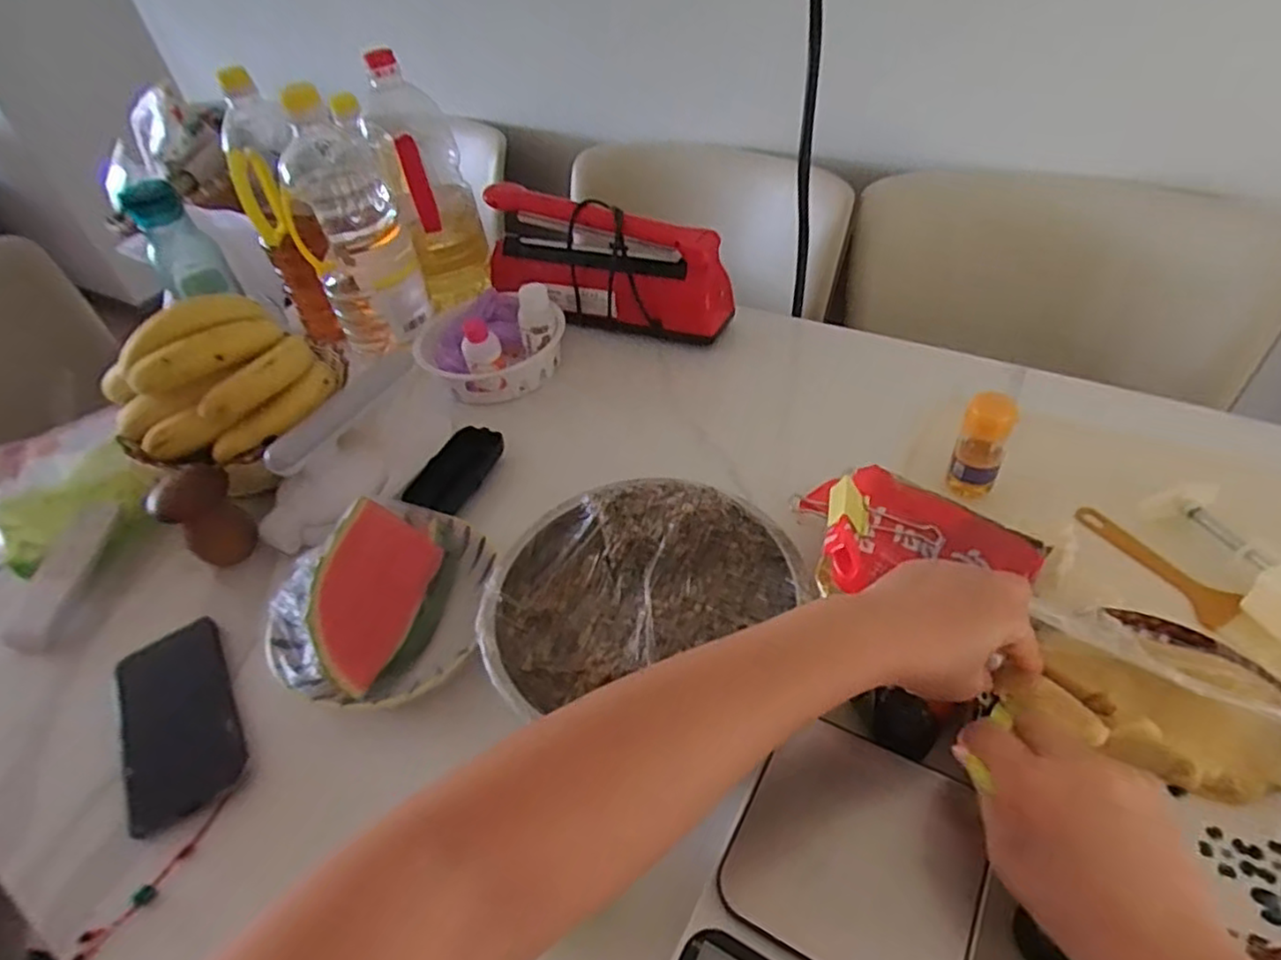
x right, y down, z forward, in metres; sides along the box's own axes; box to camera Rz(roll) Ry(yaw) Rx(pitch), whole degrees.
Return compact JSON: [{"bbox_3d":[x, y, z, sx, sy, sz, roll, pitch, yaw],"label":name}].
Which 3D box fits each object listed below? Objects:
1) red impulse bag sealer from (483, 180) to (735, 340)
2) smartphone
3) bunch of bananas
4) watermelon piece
[{"bbox_3d":[-0.046,-0.243,0.782,0.287,0.129,0.088,17,49,24],"label":"red impulse bag sealer"},{"bbox_3d":[-0.340,0.172,0.504,0.085,0.011,0.157,-38,50,-12],"label":"smartphone"},{"bbox_3d":[-0.382,-0.084,0.635,0.187,0.119,0.126,-33,49,-24],"label":"bunch of bananas"},{"bbox_3d":[-0.197,0.087,0.517,0.087,0.063,0.143,4,48,12],"label":"watermelon piece"}]

